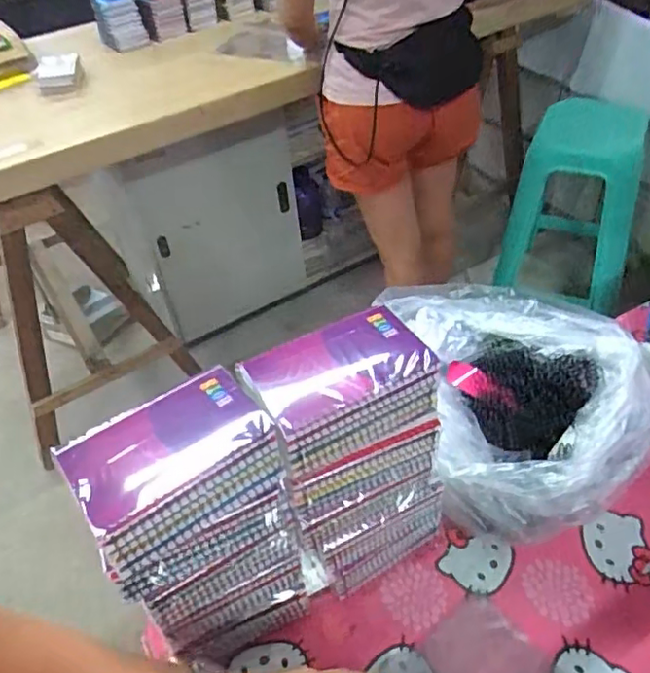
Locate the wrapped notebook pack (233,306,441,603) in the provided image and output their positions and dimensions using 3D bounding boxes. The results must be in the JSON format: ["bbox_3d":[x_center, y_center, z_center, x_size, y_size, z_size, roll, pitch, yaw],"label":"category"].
[{"bbox_3d":[0.026,0.121,0.554,0.140,0.277,0.090,-22,46,-16],"label":"wrapped notebook pack"}]

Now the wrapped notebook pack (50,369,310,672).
[{"bbox_3d":[-0.099,0.171,0.506,0.129,0.269,0.085,-27,47,-20],"label":"wrapped notebook pack"}]

